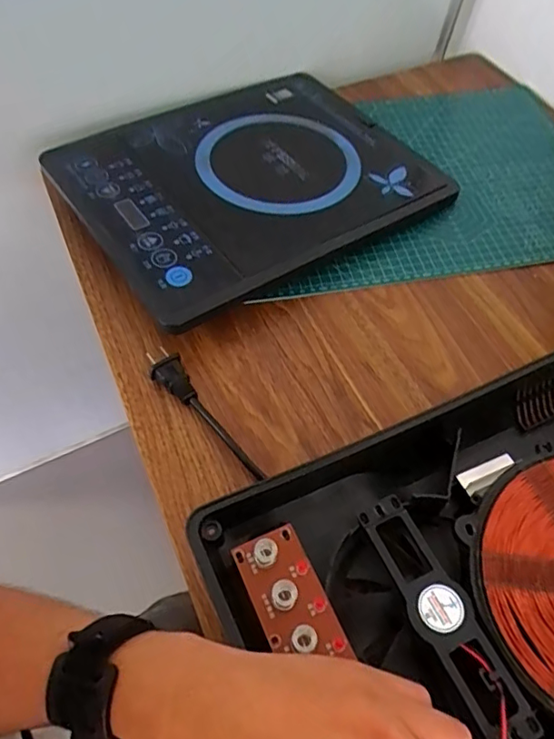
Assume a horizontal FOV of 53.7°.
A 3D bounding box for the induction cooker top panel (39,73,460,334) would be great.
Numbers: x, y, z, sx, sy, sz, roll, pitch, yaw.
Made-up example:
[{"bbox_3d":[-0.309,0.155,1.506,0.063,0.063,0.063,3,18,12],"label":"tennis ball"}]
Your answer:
[{"bbox_3d":[-0.026,-0.207,0.563,0.342,0.035,0.290,-28,61,-19],"label":"induction cooker top panel"}]

